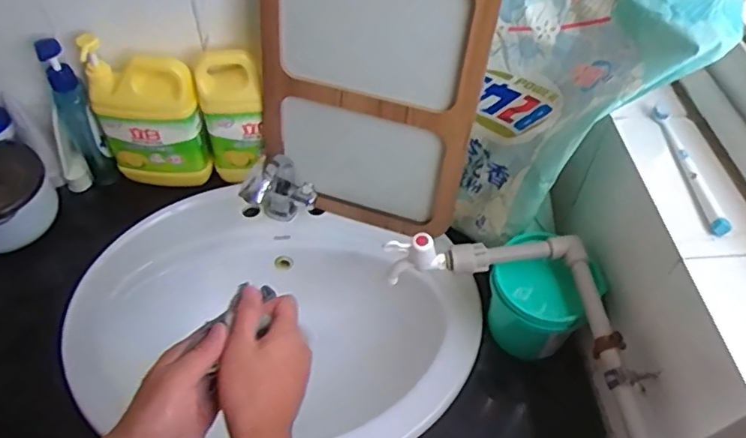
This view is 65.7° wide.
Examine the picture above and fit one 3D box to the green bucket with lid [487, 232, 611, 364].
[{"bbox_3d":[0.213,0.108,0.748,0.118,0.123,0.106,31,55,24],"label":"green bucket with lid"}]

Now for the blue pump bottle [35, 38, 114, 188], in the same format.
[{"bbox_3d":[-0.455,-0.161,0.882,0.050,0.243,0.063,-27,54,-23],"label":"blue pump bottle"}]

